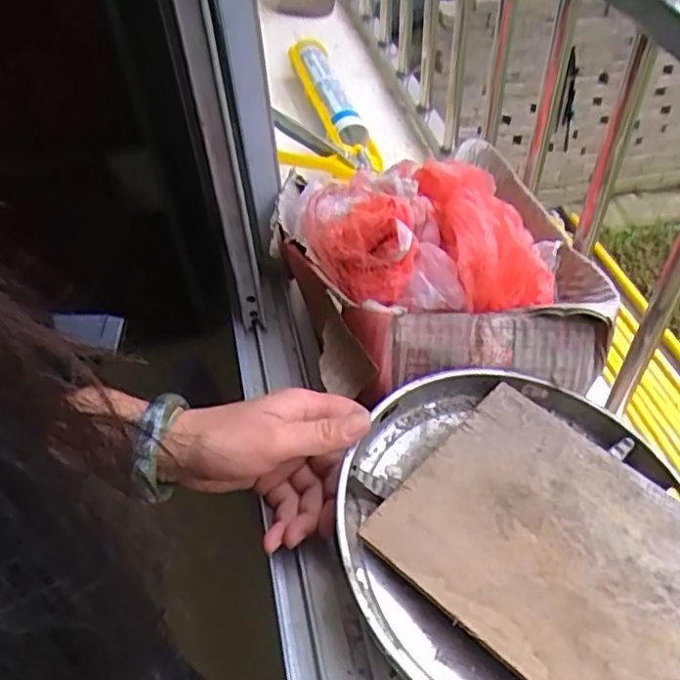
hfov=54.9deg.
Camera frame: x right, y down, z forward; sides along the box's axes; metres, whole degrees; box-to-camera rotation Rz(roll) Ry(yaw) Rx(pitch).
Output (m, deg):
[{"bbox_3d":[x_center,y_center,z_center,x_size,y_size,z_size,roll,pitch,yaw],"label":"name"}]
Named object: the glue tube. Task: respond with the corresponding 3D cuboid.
[{"bbox_3d":[-0.009,-0.306,0.823,0.036,0.044,0.197,-14,47,-8],"label":"glue tube"}]

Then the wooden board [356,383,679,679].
[{"bbox_3d":[0.129,0.118,0.379,0.180,0.010,0.160,34,48,24],"label":"wooden board"}]

